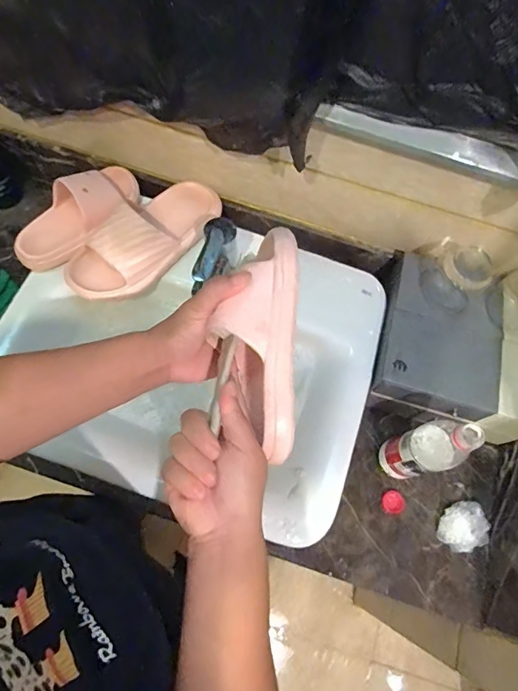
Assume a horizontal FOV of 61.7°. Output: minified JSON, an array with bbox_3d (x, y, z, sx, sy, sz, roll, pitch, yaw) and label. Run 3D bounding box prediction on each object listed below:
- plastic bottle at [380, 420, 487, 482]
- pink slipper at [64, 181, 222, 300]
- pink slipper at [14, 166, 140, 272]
[{"bbox_3d":[0.228,0.145,0.601,0.061,0.209,0.062,2,68,-4],"label":"plastic bottle"},{"bbox_3d":[-0.175,-0.176,0.662,0.113,0.070,0.265,40,70,11],"label":"pink slipper"},{"bbox_3d":[-0.274,-0.202,0.667,0.102,0.055,0.218,42,71,12],"label":"pink slipper"}]

